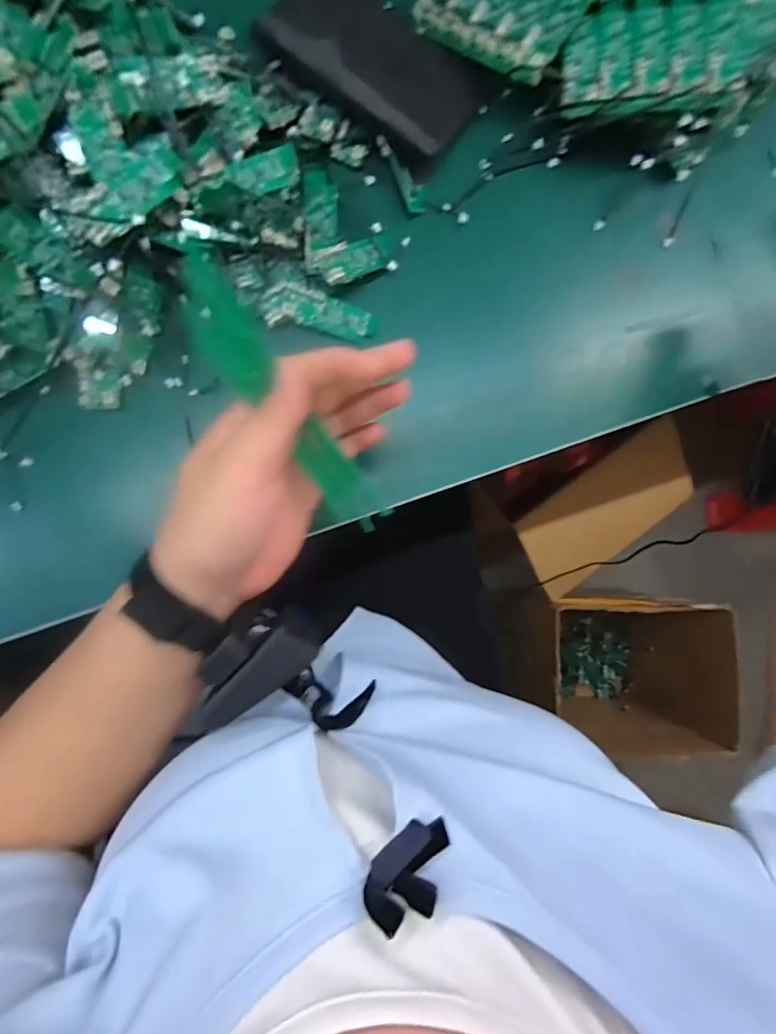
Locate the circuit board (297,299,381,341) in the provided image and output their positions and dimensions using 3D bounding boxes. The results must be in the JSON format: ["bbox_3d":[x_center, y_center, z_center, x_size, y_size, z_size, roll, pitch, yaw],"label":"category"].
[{"bbox_3d":[-0.036,-0.143,0.335,0.057,0.011,0.022,10,84,-5],"label":"circuit board"}]

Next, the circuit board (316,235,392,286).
[{"bbox_3d":[-0.021,-0.183,0.328,0.064,0.012,0.023,-39,90,-31],"label":"circuit board"}]

